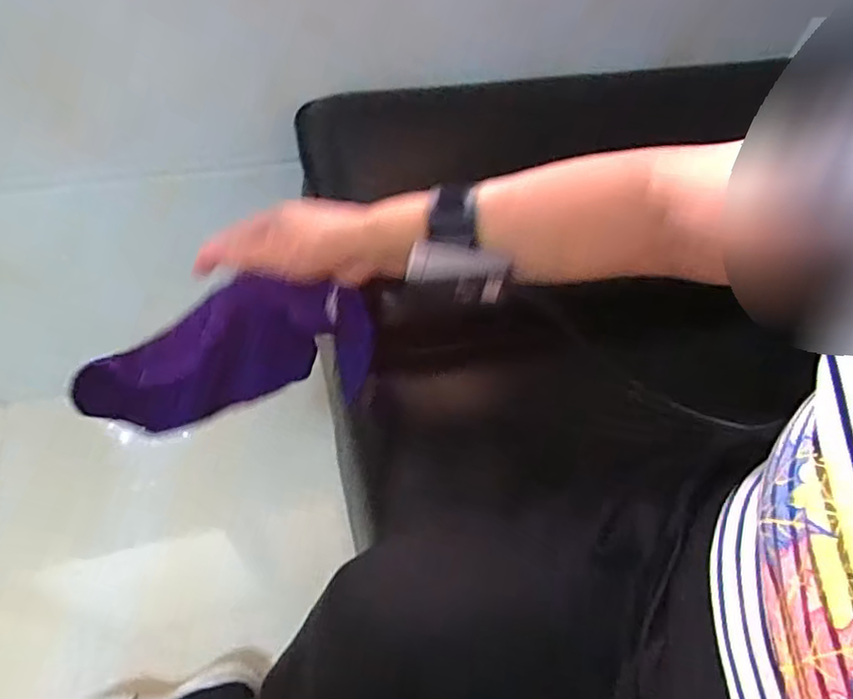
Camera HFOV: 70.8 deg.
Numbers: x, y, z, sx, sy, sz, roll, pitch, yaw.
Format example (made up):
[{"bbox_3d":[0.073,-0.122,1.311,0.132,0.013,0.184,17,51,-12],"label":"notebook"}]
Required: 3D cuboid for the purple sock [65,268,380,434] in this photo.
[{"bbox_3d":[-0.156,0.003,0.479,0.222,0.112,0.062,-17,58,-9],"label":"purple sock"}]

